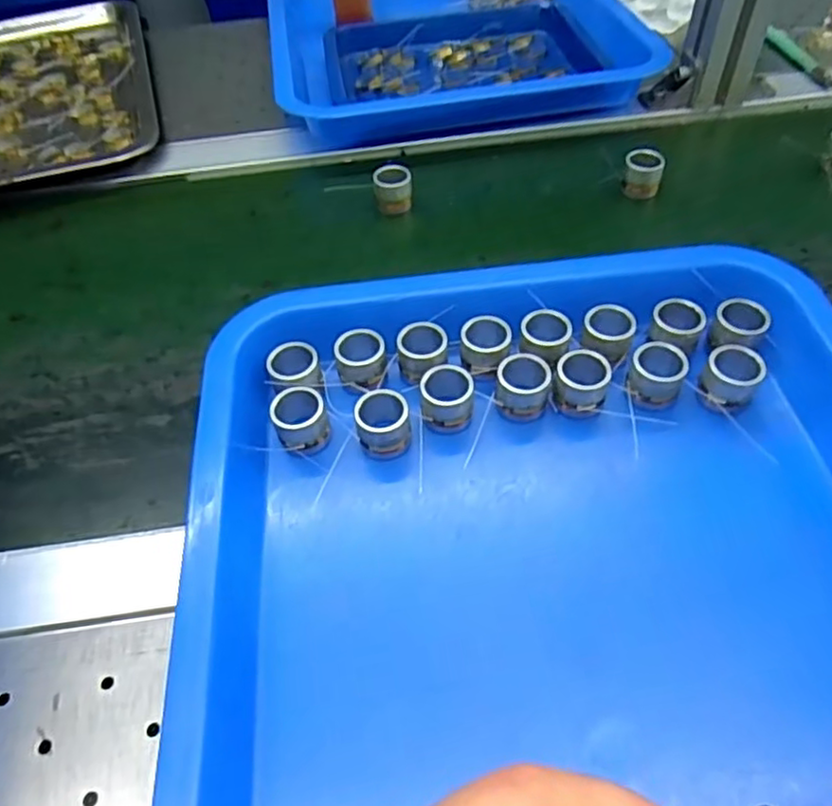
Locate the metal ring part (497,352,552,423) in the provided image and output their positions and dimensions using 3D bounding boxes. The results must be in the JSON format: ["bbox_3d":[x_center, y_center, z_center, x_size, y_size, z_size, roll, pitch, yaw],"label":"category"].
[{"bbox_3d":[0.052,-0.006,0.320,0.025,0.026,0.024,-2,51,2],"label":"metal ring part"}]

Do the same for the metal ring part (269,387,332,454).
[{"bbox_3d":[-0.054,0.009,0.314,0.024,0.025,0.024,-20,53,-12],"label":"metal ring part"}]

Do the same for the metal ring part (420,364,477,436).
[{"bbox_3d":[0.015,-0.001,0.318,0.025,0.023,0.023,-6,51,-1],"label":"metal ring part"}]

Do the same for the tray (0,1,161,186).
[{"bbox_3d":[-0.359,-0.263,0.569,0.256,0.020,0.321,-16,52,-9],"label":"tray"}]

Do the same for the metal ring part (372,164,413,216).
[{"bbox_3d":[-0.015,-0.143,0.452,0.025,0.029,0.019,-8,51,-3],"label":"metal ring part"}]

